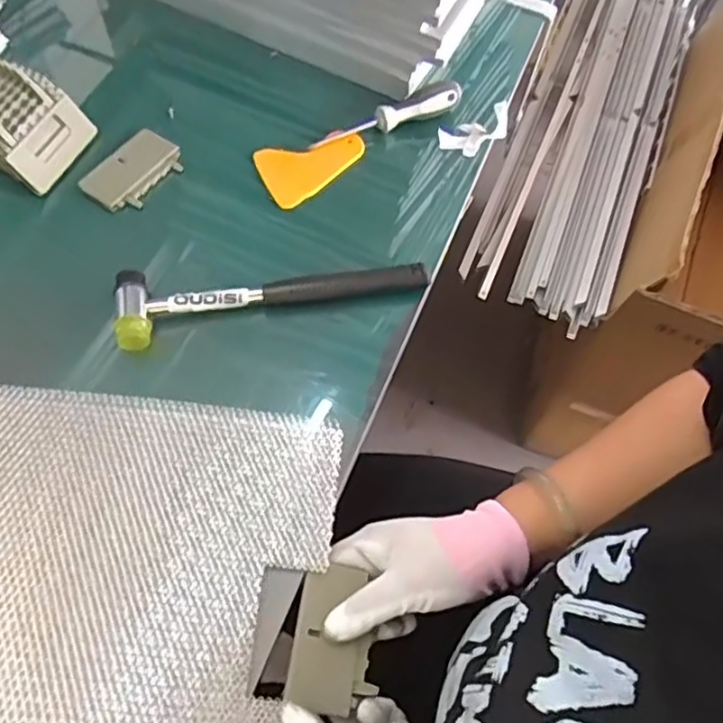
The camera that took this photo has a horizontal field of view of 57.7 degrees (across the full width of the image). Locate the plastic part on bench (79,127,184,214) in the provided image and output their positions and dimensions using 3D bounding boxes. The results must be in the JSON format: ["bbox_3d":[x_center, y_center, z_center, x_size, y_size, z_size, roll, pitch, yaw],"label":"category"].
[{"bbox_3d":[-0.198,-0.166,0.576,0.051,0.017,0.083,34,65,14],"label":"plastic part on bench"}]

